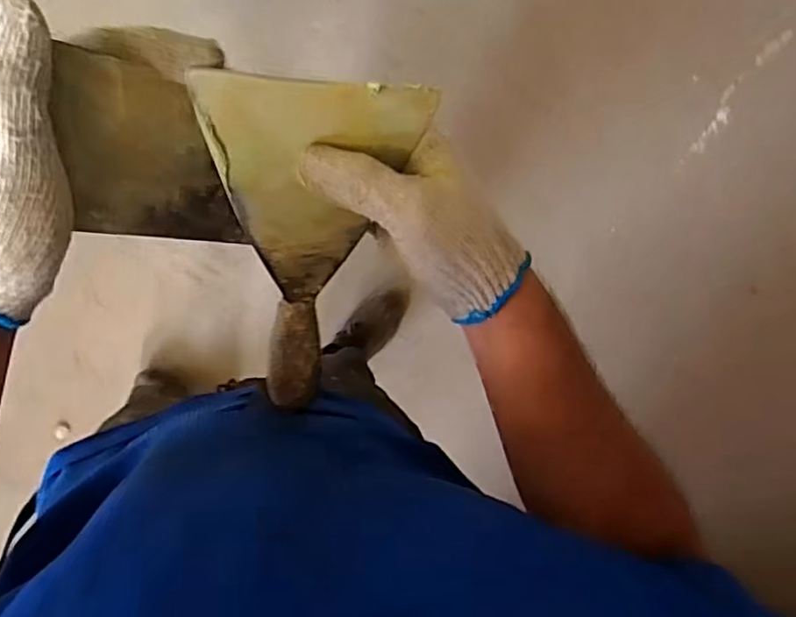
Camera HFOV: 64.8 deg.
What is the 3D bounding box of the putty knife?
[{"bbox_3d":[-0.050,-0.022,0.335,0.099,0.026,0.196,8,127,-5],"label":"putty knife"}]

